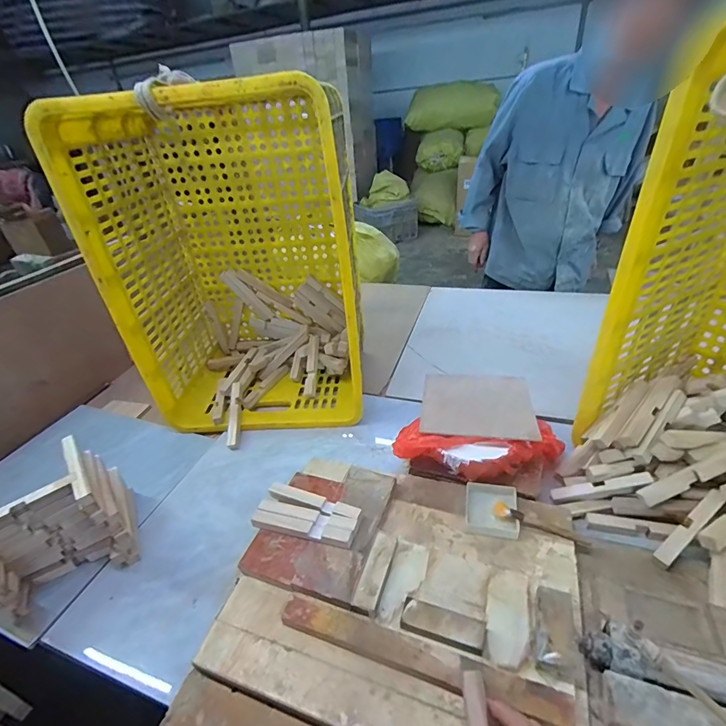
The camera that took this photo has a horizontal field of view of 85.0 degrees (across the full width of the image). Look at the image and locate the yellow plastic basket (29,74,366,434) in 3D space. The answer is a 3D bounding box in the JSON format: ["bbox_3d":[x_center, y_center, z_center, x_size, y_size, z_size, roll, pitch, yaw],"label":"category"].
[{"bbox_3d":[-0.235,-0.193,0.815,0.436,0.598,0.336,-4,34,4],"label":"yellow plastic basket"}]

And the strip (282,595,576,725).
[{"bbox_3d":[0.053,0.314,0.426,0.308,0.010,0.035,8,36,21],"label":"strip"}]

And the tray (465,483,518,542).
[{"bbox_3d":[0.187,0.213,0.576,0.071,0.015,0.079,4,35,15],"label":"tray"}]

